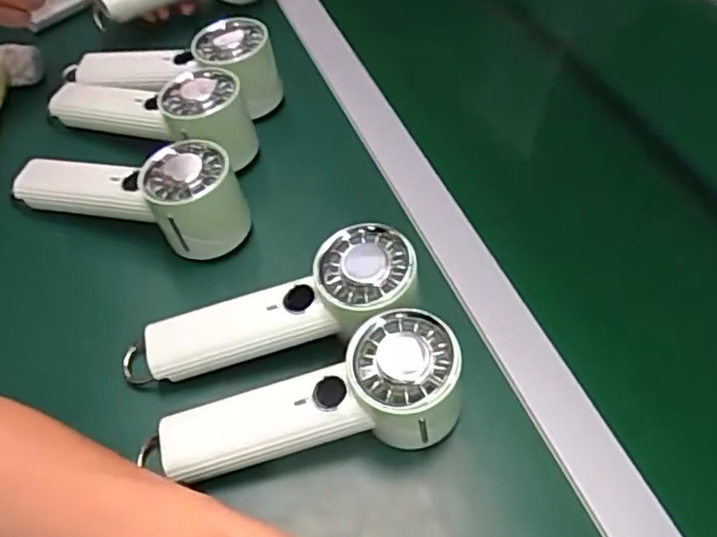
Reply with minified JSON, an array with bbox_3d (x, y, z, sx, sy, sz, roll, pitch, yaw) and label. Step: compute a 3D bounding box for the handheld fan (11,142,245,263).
[{"bbox_3d":[-0.168,-0.057,0.472,0.185,0.076,0.060,15,54,10],"label":"handheld fan"}]

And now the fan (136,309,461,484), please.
[{"bbox_3d":[-0.032,0.084,0.375,0.186,0.057,0.060,-17,54,4],"label":"fan"}]

